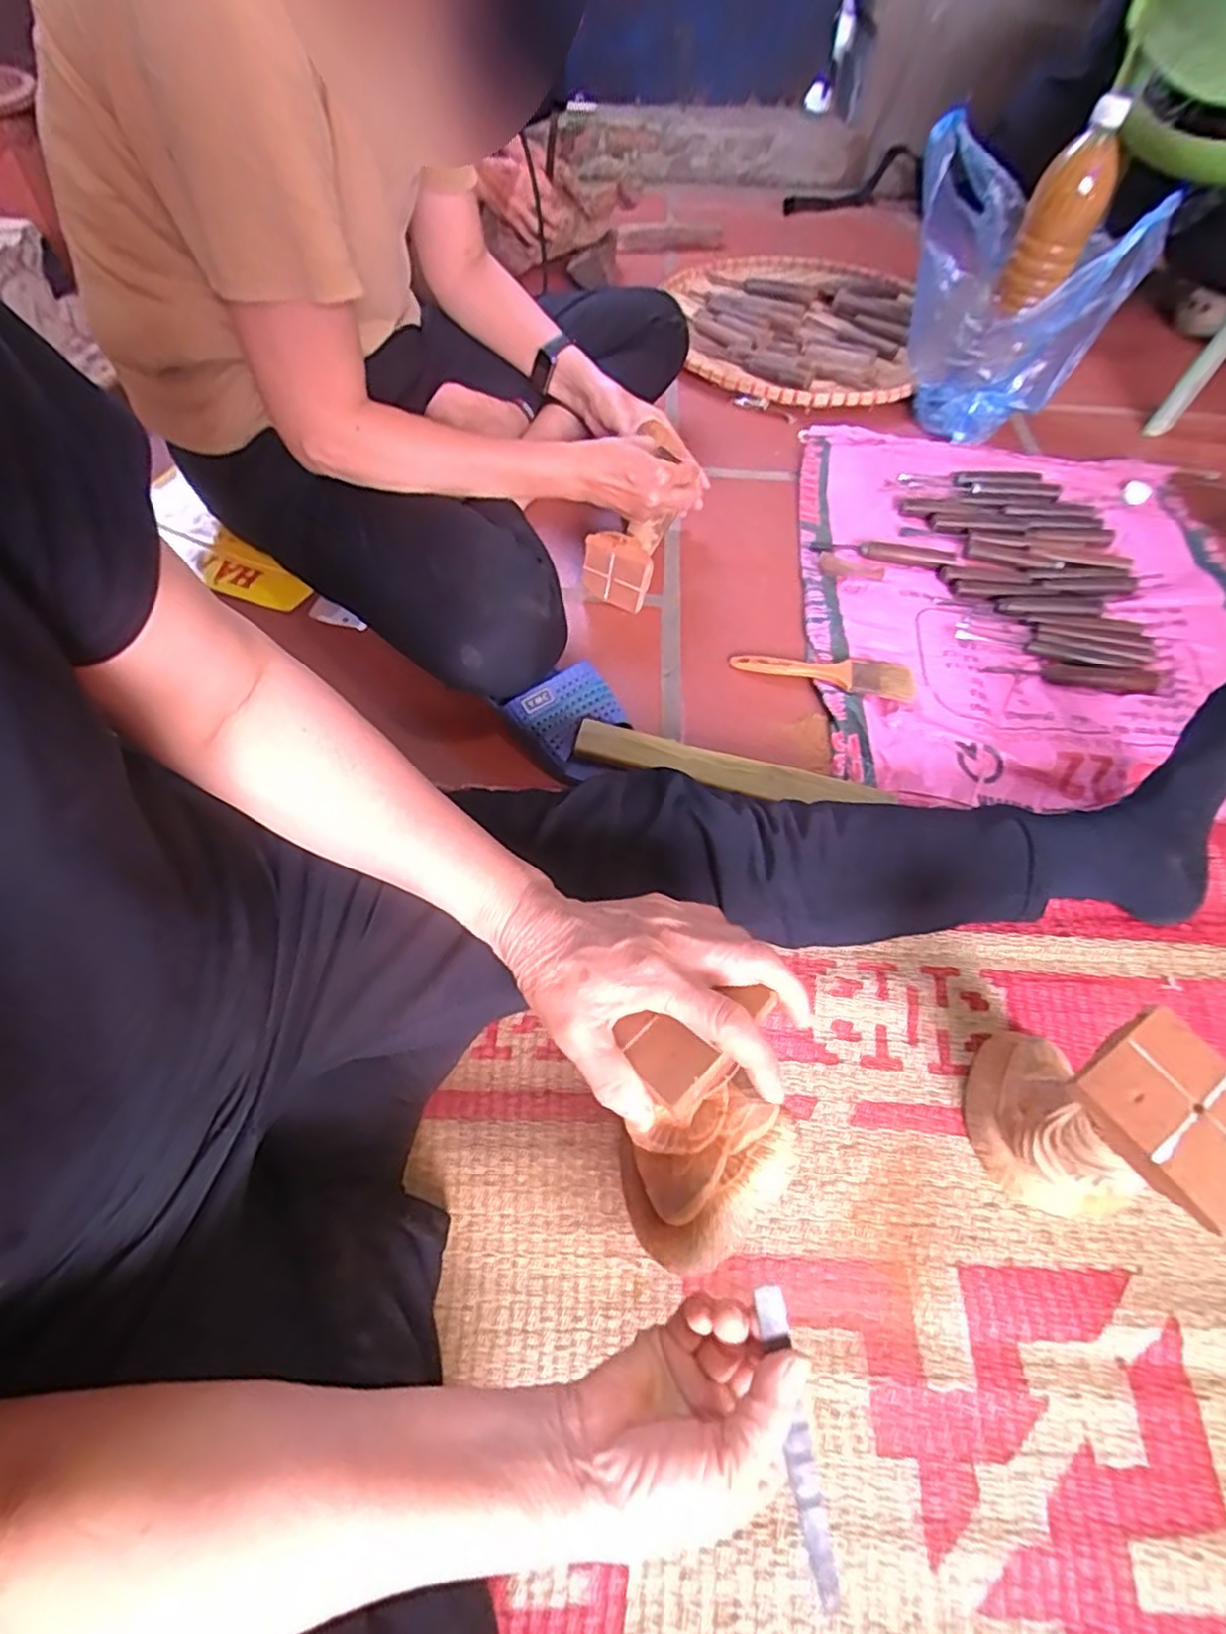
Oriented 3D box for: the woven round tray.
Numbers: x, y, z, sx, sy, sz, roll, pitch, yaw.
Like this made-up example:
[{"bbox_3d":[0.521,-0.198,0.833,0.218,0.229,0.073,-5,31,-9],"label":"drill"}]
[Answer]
[{"bbox_3d":[0.277,-0.813,1.129,0.412,0.064,0.482,10,57,7],"label":"woven round tray"}]

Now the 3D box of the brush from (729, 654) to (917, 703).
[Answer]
[{"bbox_3d":[0.215,-0.149,0.702,0.181,0.014,0.051,12,57,8],"label":"brush"}]

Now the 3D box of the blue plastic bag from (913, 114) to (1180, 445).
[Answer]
[{"bbox_3d":[0.499,-0.660,0.877,0.270,0.307,0.163,21,59,14],"label":"blue plastic bag"}]

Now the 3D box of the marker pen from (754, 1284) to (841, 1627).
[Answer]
[{"bbox_3d":[0.085,0.290,0.316,0.014,0.012,0.154,-13,93,-8],"label":"marker pen"}]

